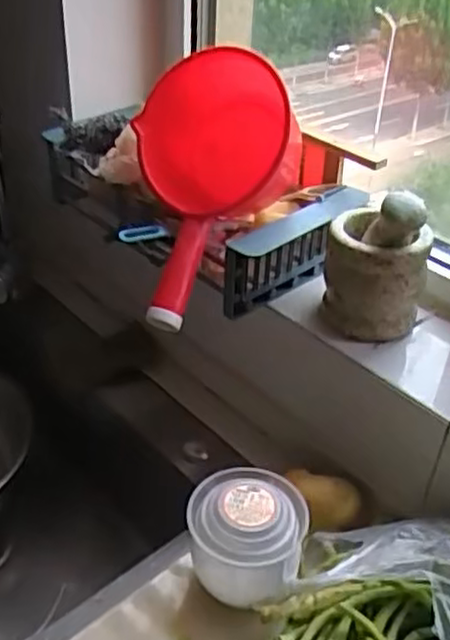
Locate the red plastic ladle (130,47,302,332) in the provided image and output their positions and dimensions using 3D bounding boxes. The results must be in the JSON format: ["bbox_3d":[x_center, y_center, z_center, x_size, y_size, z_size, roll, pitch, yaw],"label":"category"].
[{"bbox_3d":[-0.014,-0.126,0.734,0.170,0.143,0.265,5,63,4],"label":"red plastic ladle"}]

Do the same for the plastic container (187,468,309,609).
[{"bbox_3d":[0.020,0.191,0.645,0.102,0.075,0.102,1,37,-1],"label":"plastic container"}]

